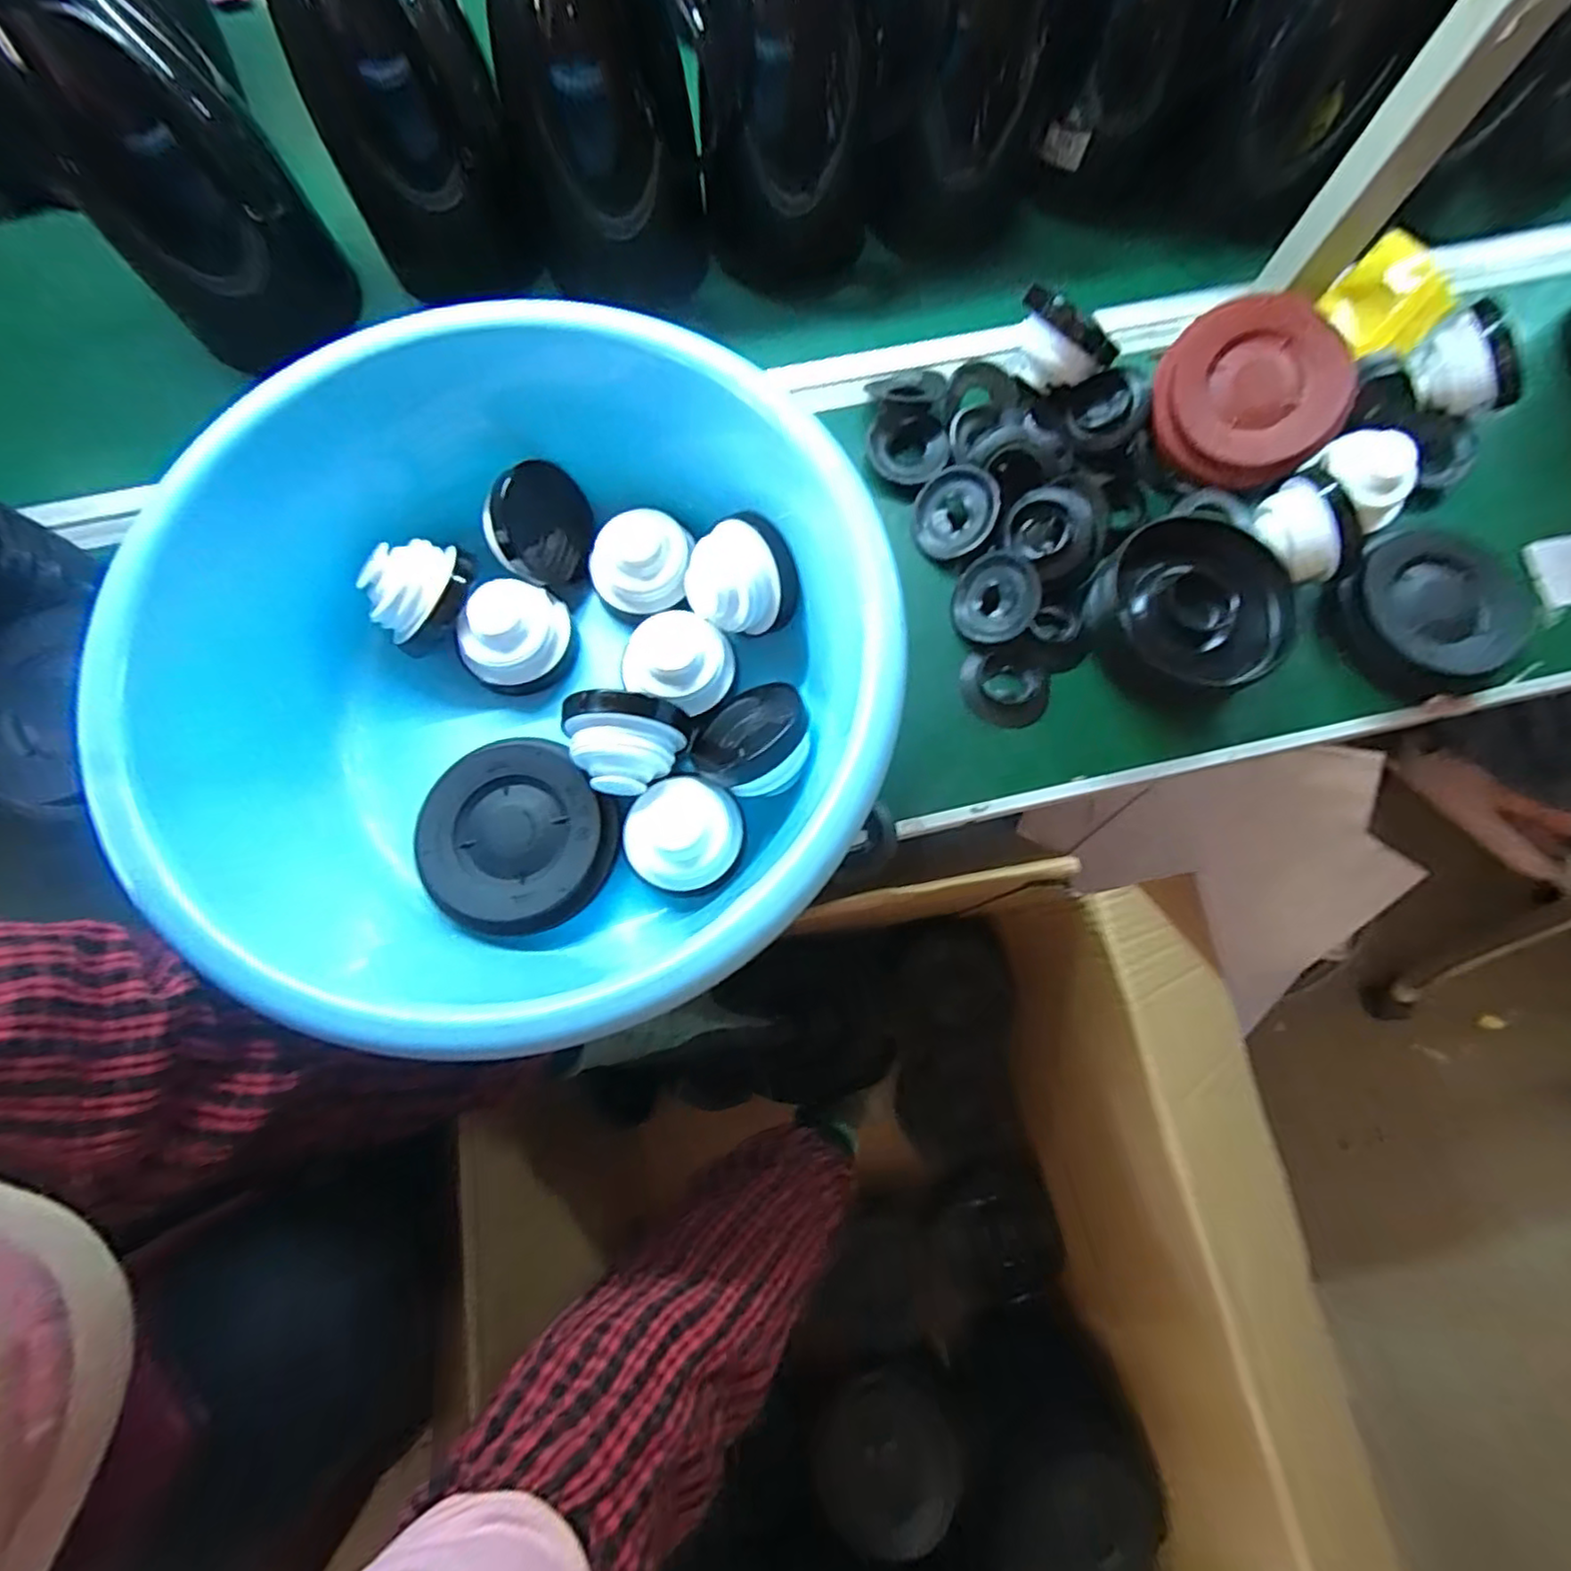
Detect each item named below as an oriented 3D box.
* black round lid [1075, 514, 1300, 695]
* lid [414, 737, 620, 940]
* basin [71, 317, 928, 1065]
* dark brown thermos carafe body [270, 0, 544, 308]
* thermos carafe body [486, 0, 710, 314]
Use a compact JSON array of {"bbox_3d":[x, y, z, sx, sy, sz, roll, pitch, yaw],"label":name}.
[{"bbox_3d":[0.276,-0.124,0.451,0.098,0.027,0.124,-49,65,18],"label":"black round lid"},{"bbox_3d":[-0.165,0.031,0.423,0.113,0.024,0.114,0,76,0],"label":"lid"},{"bbox_3d":[-0.140,-0.054,0.388,0.344,0.146,0.378,0,76,0],"label":"basin"},{"bbox_3d":[-0.240,-0.425,0.426,0.107,0.218,0.100,-28,77,-7],"label":"dark brown thermos carafe body"},{"bbox_3d":[-0.127,-0.454,0.452,0.124,0.236,0.121,-13,76,-3],"label":"thermos carafe body"}]

